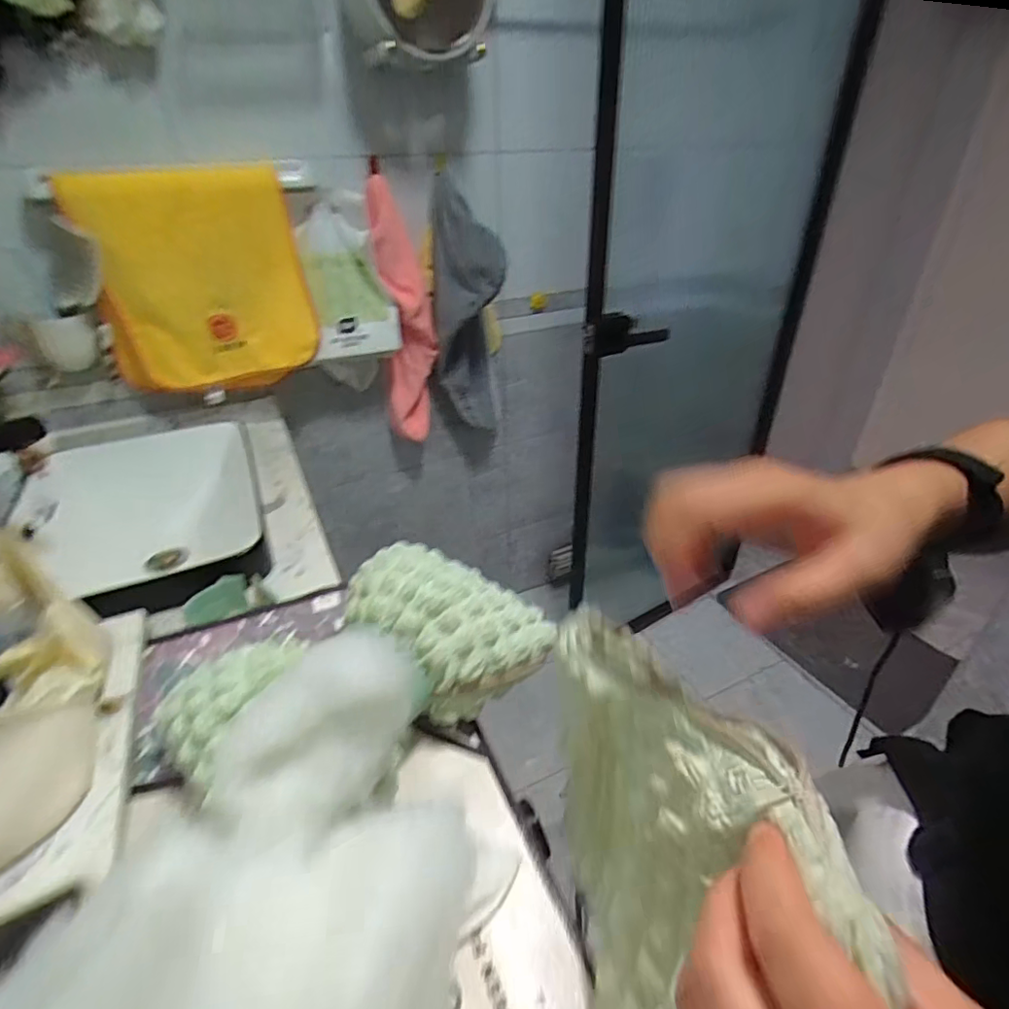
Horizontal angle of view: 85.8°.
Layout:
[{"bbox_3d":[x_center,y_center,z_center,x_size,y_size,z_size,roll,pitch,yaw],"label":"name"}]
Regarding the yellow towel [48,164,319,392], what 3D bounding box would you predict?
[{"bbox_3d":[-0.529,-0.382,0.970,0.334,0.384,0.031,-12,47,-22],"label":"yellow towel"}]

